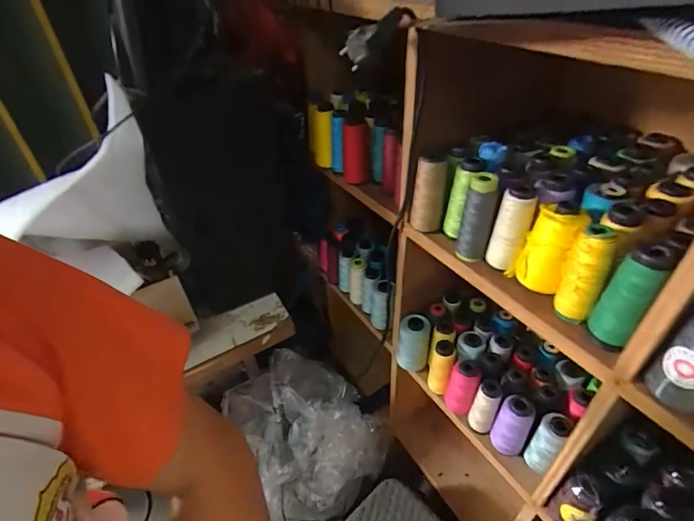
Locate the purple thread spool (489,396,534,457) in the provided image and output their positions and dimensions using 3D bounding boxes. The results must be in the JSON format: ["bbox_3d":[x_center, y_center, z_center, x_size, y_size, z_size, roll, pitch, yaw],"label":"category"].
[{"bbox_3d":[0.262,0.261,0.614,0.051,0.111,0.044,26,48,31],"label":"purple thread spool"}]

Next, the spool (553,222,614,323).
[{"bbox_3d":[0.250,0.014,0.413,0.034,0.110,0.034,17,44,23],"label":"spool"}]

